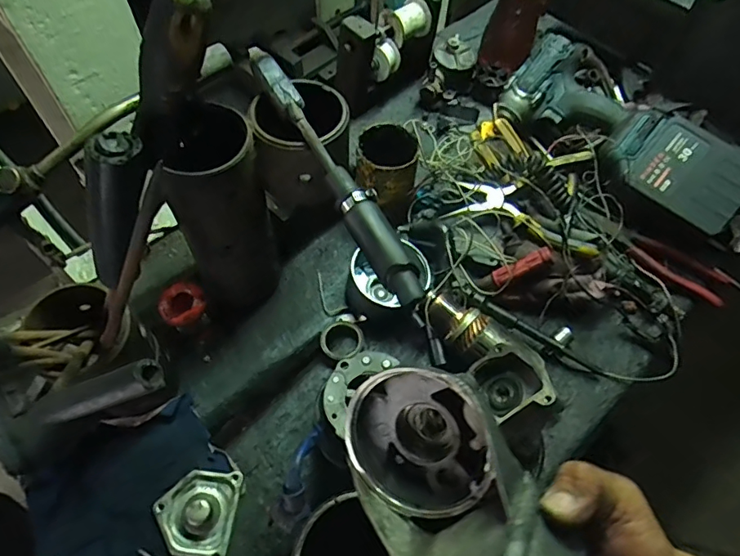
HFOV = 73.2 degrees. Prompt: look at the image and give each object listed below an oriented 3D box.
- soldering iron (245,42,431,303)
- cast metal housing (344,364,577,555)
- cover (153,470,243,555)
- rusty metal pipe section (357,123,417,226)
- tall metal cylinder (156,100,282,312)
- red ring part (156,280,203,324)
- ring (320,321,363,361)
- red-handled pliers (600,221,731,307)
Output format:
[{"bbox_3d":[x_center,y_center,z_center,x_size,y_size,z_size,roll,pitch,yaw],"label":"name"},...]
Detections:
[{"bbox_3d":[-0.032,-0.092,0.398,0.027,0.027,0.268,-25,64,-15],"label":"soldering iron"},{"bbox_3d":[0.049,0.126,0.250,0.101,0.099,0.169,-7,60,-6],"label":"cast metal housing"},{"bbox_3d":[-0.167,0.219,0.468,0.070,0.033,0.077,7,60,3],"label":"cover"},{"bbox_3d":[0.020,-0.132,0.611,0.073,0.103,0.075,7,60,2],"label":"rusty metal pipe section"},{"bbox_3d":[-0.145,-0.057,0.505,0.086,0.245,0.091,-18,62,-12],"label":"tall metal cylinder"},{"bbox_3d":[-0.201,0.028,0.536,0.045,0.018,0.042,-27,64,-16],"label":"red ring part"},{"bbox_3d":[-0.033,0.070,0.568,0.048,0.012,0.048,-30,65,-18],"label":"ring"},{"bbox_3d":[0.372,-0.026,0.634,0.162,0.025,0.048,29,63,14],"label":"red-handled pliers"}]

